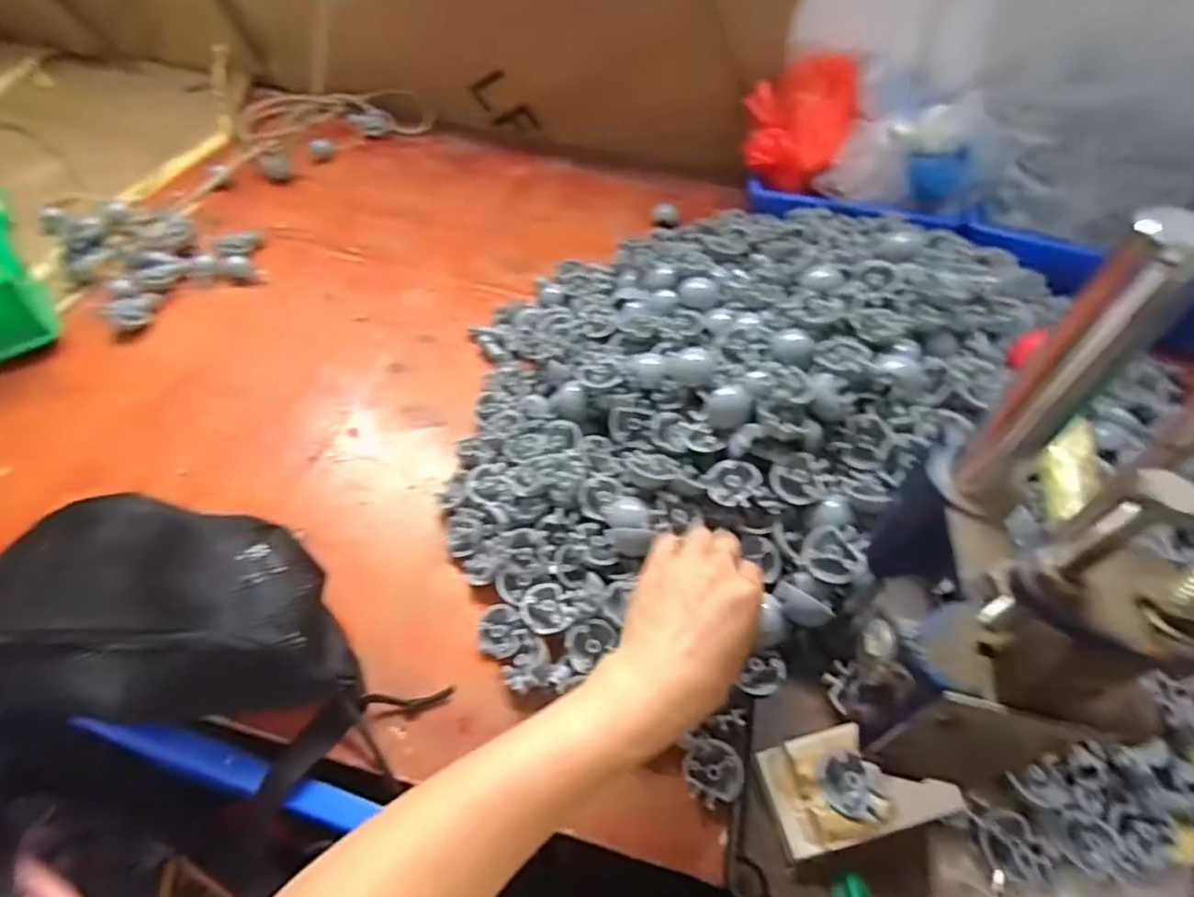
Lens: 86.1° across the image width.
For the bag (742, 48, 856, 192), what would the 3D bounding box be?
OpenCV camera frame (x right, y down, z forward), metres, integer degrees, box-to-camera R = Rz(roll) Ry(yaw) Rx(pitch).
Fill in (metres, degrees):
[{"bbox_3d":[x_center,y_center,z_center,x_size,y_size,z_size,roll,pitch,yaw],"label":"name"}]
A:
[{"bbox_3d":[0.241,-0.390,0.770,0.124,0.105,0.120,15,53,9],"label":"bag"}]

